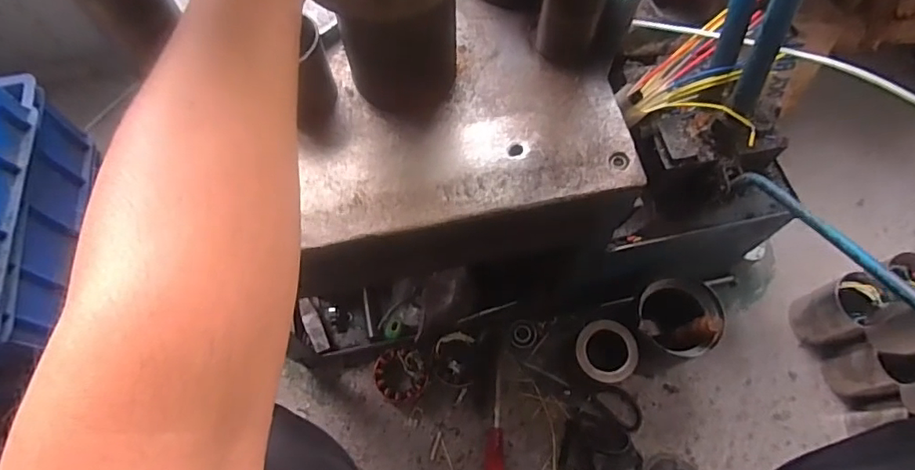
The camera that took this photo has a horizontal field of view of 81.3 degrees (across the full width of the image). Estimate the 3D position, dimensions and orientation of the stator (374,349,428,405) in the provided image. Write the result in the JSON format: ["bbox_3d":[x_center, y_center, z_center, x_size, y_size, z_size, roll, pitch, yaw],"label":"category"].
[{"bbox_3d":[-0.091,0.229,0.860,0.084,0.043,0.081,1,66,1],"label":"stator"}]

